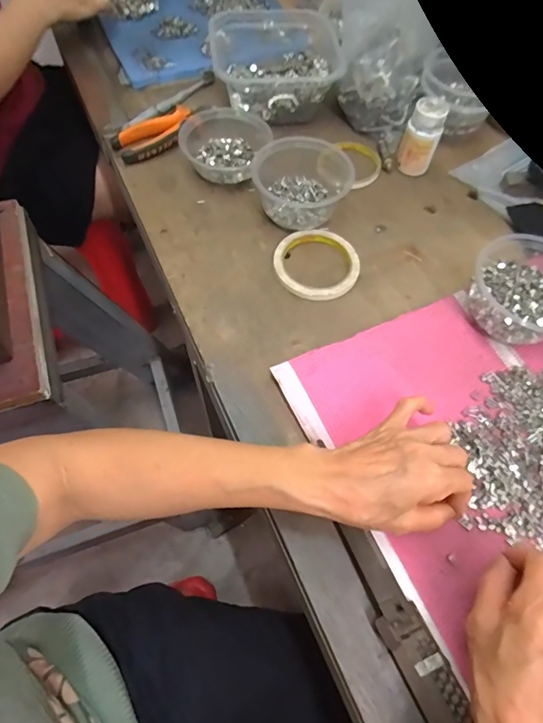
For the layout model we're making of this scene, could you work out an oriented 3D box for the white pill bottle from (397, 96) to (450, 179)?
[{"bbox_3d":[0.193,-0.287,0.564,0.044,0.083,0.043,22,64,12],"label":"white pill bottle"}]

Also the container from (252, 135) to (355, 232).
[{"bbox_3d":[0.037,-0.228,0.534,0.122,0.055,0.137,-8,63,-7],"label":"container"}]

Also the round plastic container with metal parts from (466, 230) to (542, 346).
[{"bbox_3d":[0.264,-0.075,0.455,0.114,0.061,0.117,11,62,6],"label":"round plastic container with metal parts"}]

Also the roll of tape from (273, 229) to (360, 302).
[{"bbox_3d":[0.052,-0.112,0.509,0.094,0.010,0.099,1,62,-2],"label":"roll of tape"}]

